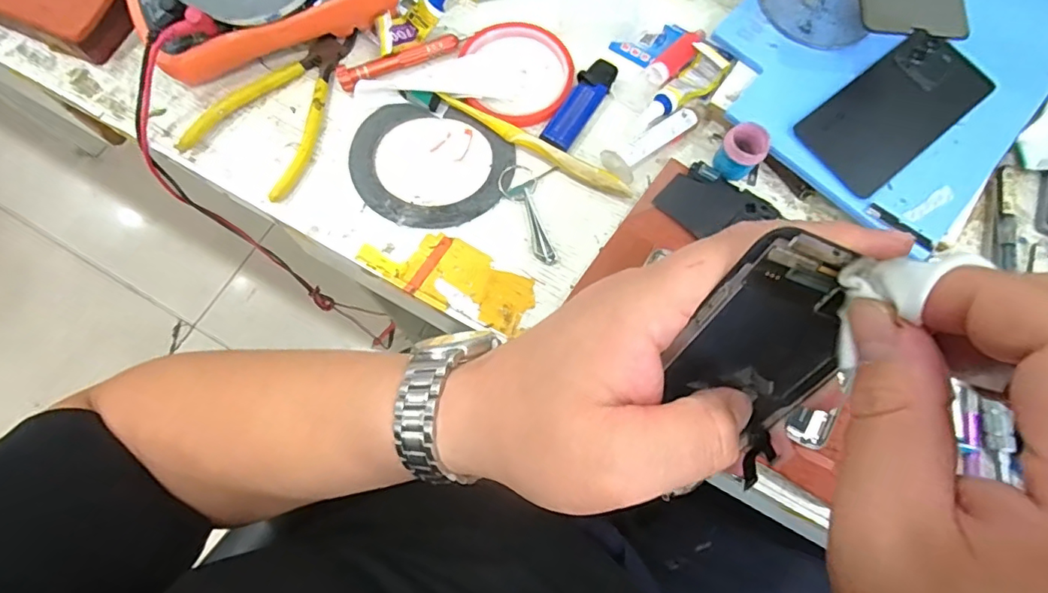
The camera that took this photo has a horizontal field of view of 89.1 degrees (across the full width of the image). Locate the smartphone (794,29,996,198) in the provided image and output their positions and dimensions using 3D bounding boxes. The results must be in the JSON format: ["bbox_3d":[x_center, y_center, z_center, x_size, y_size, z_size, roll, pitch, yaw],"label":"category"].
[{"bbox_3d":[0.276,-0.140,0.395,0.157,0.010,0.072,-38,78,-8],"label":"smartphone"}]

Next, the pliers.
[{"bbox_3d":[-0.185,-0.148,0.400,0.088,0.012,0.146,21,77,7],"label":"pliers"}]

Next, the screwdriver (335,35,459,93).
[{"bbox_3d":[-0.095,-0.180,0.408,0.095,0.012,0.019,-24,76,-5],"label":"screwdriver"}]

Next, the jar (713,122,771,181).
[{"bbox_3d":[0.156,-0.103,0.388,0.030,0.036,0.031,1,73,-2],"label":"jar"}]

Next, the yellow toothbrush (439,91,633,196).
[{"bbox_3d":[0.007,-0.112,0.393,0.156,0.009,0.013,31,78,9],"label":"yellow toothbrush"}]

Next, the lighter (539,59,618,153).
[{"bbox_3d":[0.043,-0.147,0.405,0.024,0.011,0.084,31,78,9],"label":"lighter"}]

